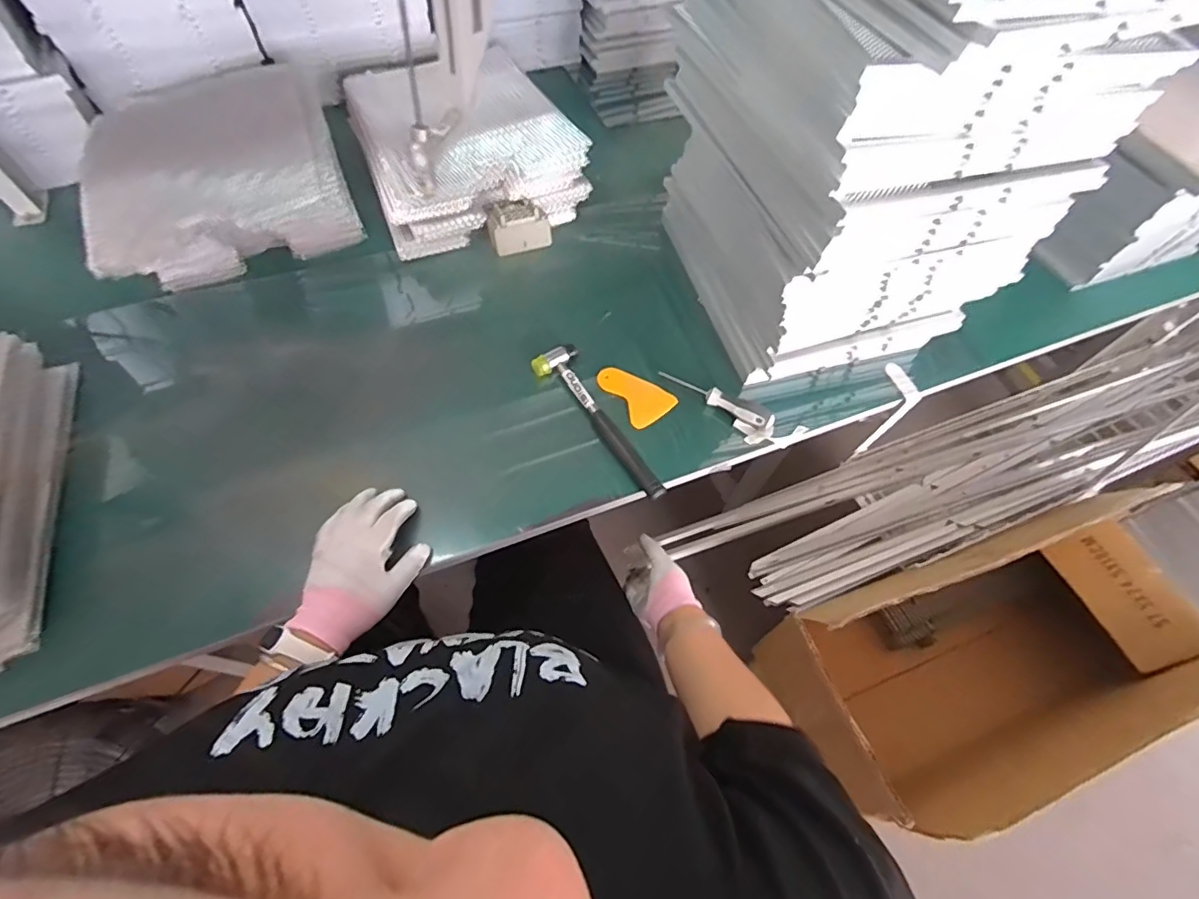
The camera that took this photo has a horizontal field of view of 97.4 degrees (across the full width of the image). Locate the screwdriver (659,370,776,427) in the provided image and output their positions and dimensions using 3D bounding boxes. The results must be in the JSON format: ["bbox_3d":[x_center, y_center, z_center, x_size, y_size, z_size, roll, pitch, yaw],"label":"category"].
[{"bbox_3d":[0.149,-0.066,0.674,0.151,0.018,0.020,26,62,11],"label":"screwdriver"}]

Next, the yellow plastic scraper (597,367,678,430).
[{"bbox_3d":[0.048,-0.078,0.691,0.067,0.008,0.095,-36,76,-7],"label":"yellow plastic scraper"}]

